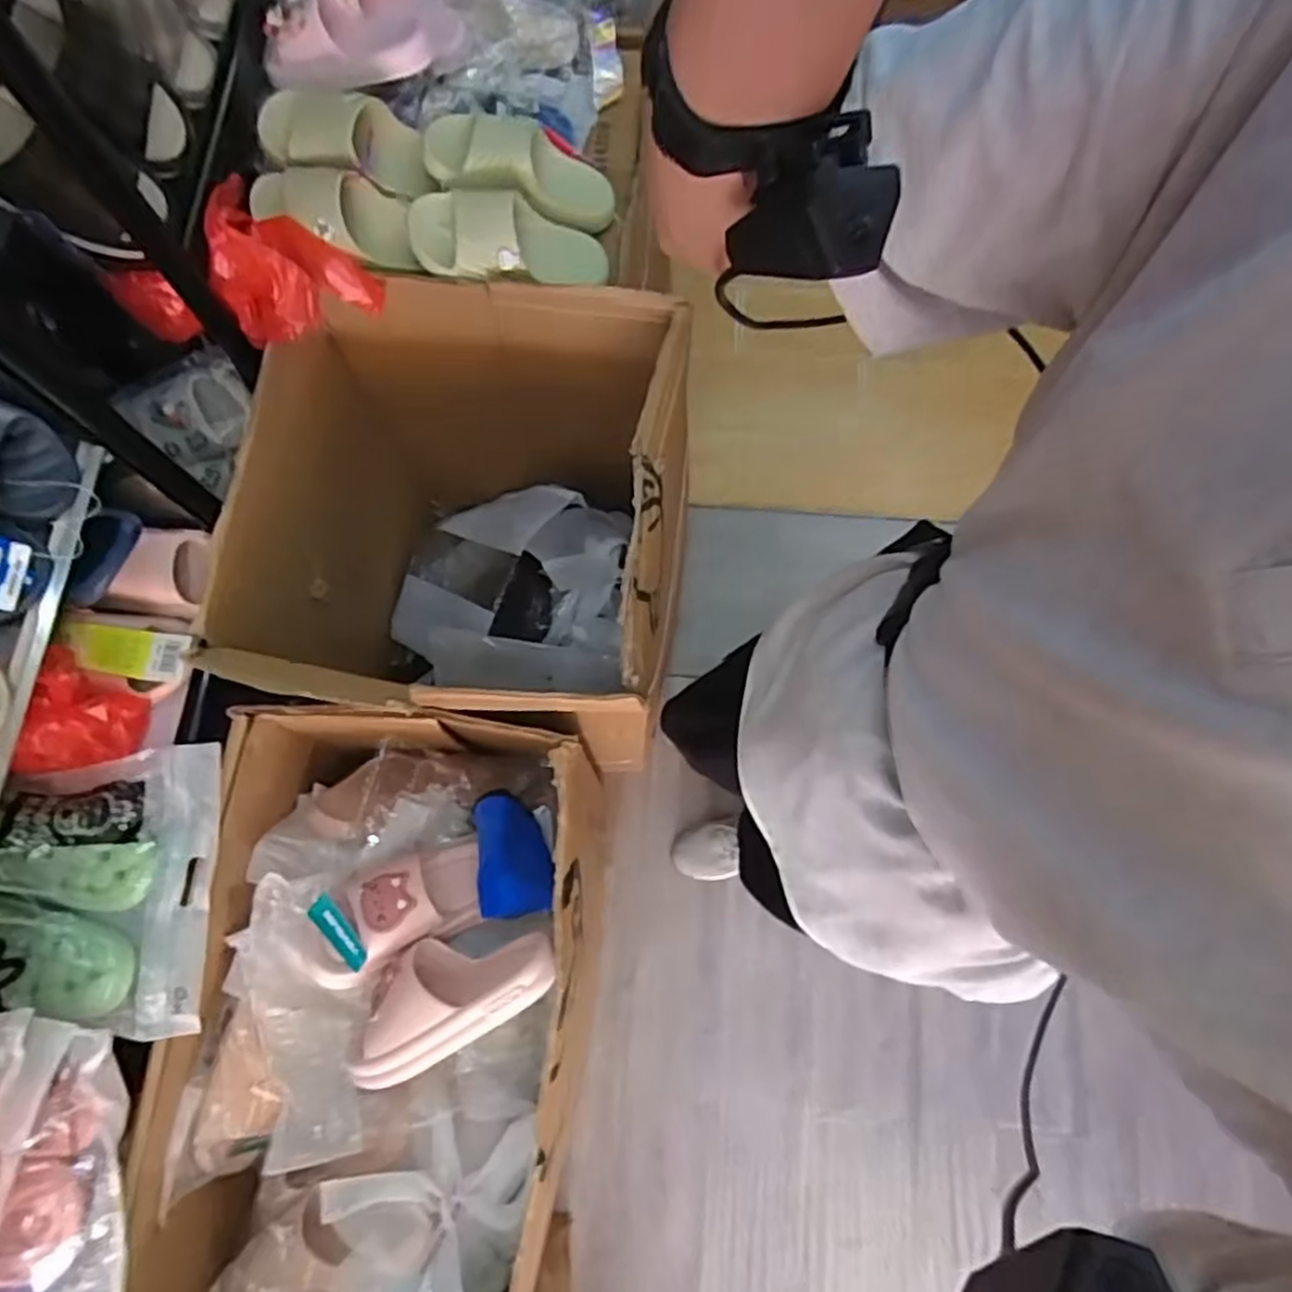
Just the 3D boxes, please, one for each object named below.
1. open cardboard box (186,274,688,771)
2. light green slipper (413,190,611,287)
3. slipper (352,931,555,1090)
[{"bbox_3d":[-0.207,-0.132,1.104,0.485,0.602,0.548,3,74,0],"label":"open cardboard box"},{"bbox_3d":[-0.160,-0.489,0.906,0.236,0.060,0.112,-3,73,-24],"label":"light green slipper"},{"bbox_3d":[-0.216,0.388,0.845,0.244,0.086,0.133,-27,61,3],"label":"slipper"}]

